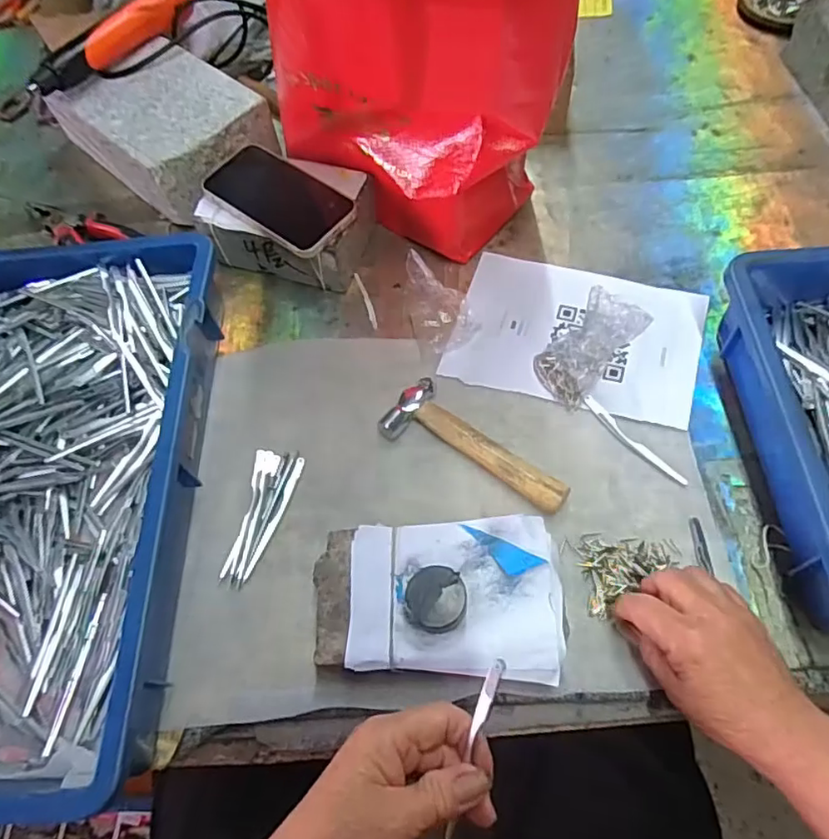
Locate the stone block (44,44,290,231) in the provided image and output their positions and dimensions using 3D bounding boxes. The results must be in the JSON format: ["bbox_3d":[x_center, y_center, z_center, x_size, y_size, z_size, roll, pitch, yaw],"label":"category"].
[{"bbox_3d":[-0.266,-0.315,0.632,0.209,0.077,0.146,37,70,20],"label":"stone block"}]

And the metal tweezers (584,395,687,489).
[{"bbox_3d":[0.177,0.018,0.471,0.010,0.005,0.102,-38,66,-15],"label":"metal tweezers"}]

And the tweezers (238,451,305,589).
[{"bbox_3d":[-0.113,0.079,0.461,0.011,0.006,0.111,15,64,11],"label":"tweezers"}]

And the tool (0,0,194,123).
[{"bbox_3d":[-0.337,-0.395,0.620,0.030,0.034,0.244,33,70,20],"label":"tool"}]

